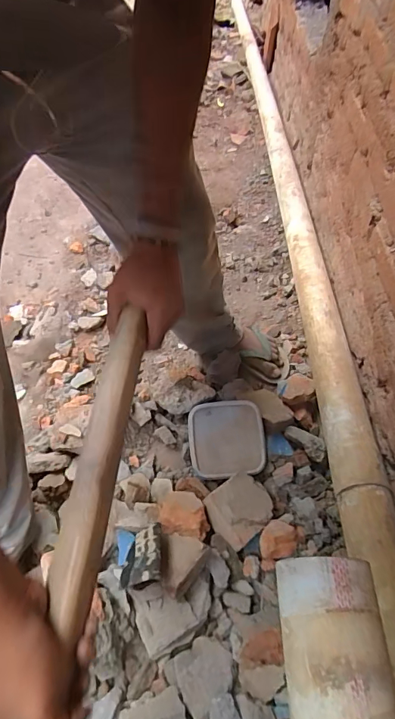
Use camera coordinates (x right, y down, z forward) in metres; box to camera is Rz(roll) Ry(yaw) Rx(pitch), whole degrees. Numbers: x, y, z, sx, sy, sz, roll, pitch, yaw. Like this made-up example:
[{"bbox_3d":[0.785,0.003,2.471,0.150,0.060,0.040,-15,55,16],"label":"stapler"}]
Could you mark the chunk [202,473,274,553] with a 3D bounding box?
[{"bbox_3d":[0.079,0.267,0.776,0.121,0.051,0.099,-36,59,-25],"label":"chunk"}]

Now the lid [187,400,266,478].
[{"bbox_3d":[0.061,0.161,0.872,0.153,0.019,0.148,-6,76,-6],"label":"lid"}]

